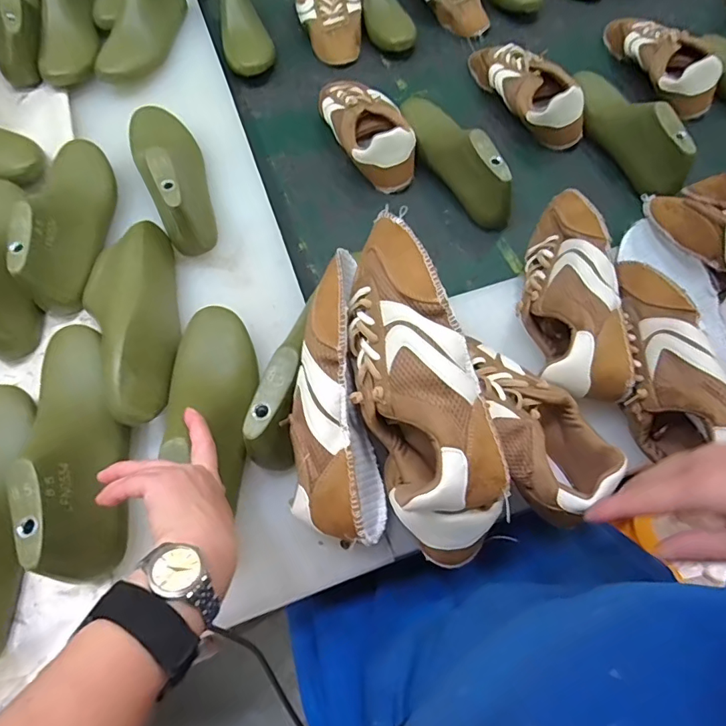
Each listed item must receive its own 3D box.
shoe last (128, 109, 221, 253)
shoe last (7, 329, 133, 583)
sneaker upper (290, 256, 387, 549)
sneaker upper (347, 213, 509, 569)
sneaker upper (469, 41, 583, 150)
[{"bbox_3d":[-0.242,-0.253,0.612,0.083,0.100,0.258,-24,66,-10],"label":"shoe last"},{"bbox_3d":[-0.265,0.062,0.442,0.072,0.082,0.249,-20,66,-8],"label":"shoe last"},{"bbox_3d":[-0.026,0.025,0.411,0.071,0.067,0.242,-4,85,-1],"label":"sneaker upper"},{"bbox_3d":[0.043,0.026,0.383,0.091,0.093,0.288,-14,90,-5],"label":"sneaker upper"},{"bbox_3d":[0.246,-0.431,0.753,0.084,0.088,0.244,-24,67,-10],"label":"sneaker upper"}]

